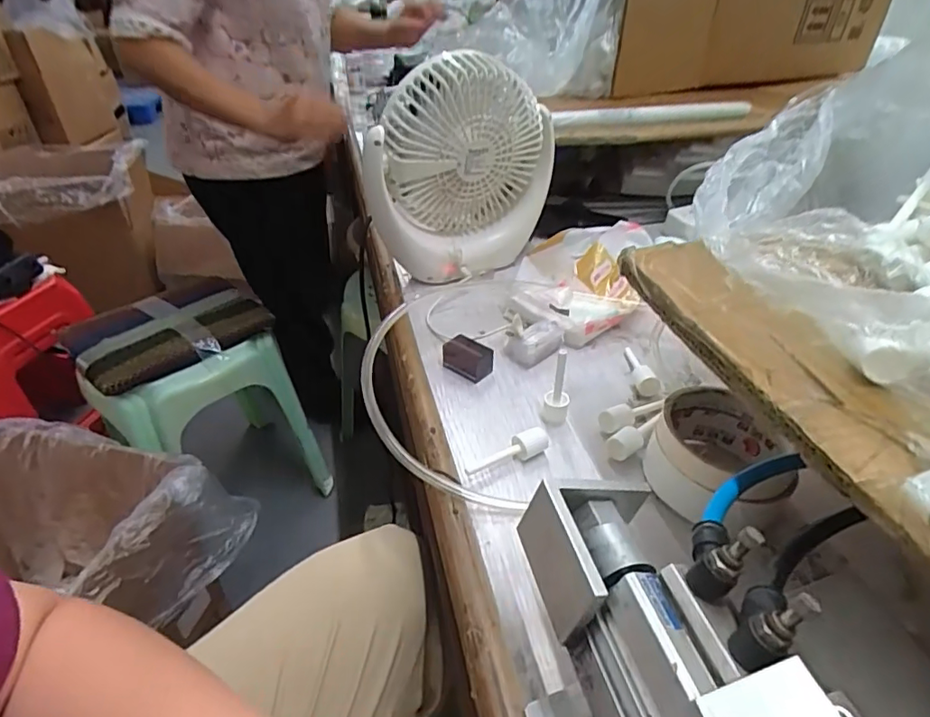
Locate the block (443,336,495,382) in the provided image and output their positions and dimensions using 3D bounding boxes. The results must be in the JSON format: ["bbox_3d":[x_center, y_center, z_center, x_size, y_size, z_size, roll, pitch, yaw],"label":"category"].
[{"bbox_3d":[0.003,-0.001,0.481,0.025,0.026,0.042,-31,46,-34],"label":"block"}]

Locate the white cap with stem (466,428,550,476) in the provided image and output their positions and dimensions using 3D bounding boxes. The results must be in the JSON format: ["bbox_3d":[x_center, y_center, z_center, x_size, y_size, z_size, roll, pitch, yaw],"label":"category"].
[{"bbox_3d":[0.030,0.066,0.387,0.064,0.013,0.014,-15,39,-18],"label":"white cap with stem"}]

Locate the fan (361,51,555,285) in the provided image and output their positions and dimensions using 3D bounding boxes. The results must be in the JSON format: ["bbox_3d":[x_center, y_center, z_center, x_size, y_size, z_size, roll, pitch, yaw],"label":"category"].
[{"bbox_3d":[-0.007,-0.195,0.568,0.176,0.199,0.081,-24,42,-27],"label":"fan"}]

